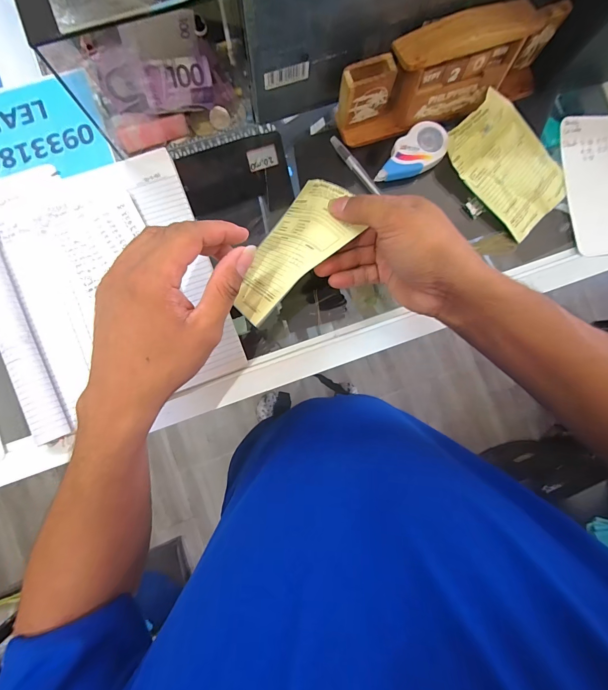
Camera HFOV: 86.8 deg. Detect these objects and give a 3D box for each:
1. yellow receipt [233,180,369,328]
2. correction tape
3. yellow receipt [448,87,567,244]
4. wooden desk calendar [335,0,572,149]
[{"bbox_3d":[-0.011,-0.087,0.299,0.149,0.090,0.019,-54,132,-6],"label":"yellow receipt"},{"bbox_3d":[0.120,-0.210,0.358,0.086,0.013,0.045,-40,88,-5],"label":"correction tape"},{"bbox_3d":[0.231,-0.203,0.356,0.096,0.025,0.140,-45,89,-5],"label":"yellow receipt"},{"bbox_3d":[0.151,-0.281,0.330,0.235,0.078,0.052,-20,87,-4],"label":"wooden desk calendar"}]

